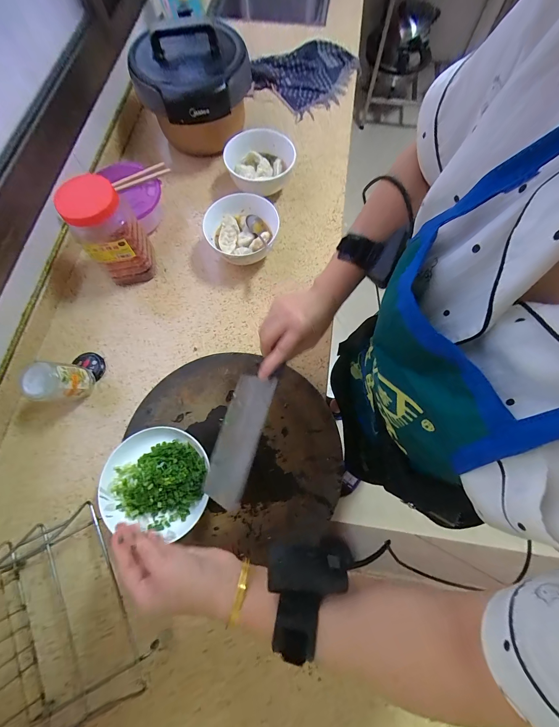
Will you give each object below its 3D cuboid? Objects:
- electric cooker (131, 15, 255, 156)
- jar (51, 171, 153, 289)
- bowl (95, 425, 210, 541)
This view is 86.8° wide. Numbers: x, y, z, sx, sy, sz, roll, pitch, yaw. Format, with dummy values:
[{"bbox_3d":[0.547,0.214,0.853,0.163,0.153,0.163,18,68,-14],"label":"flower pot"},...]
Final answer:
[{"bbox_3d":[-0.198,-0.659,0.718,0.255,0.199,0.249,-29,74,-9],"label":"electric cooker"},{"bbox_3d":[-0.326,-0.249,0.577,0.107,0.204,0.092,-32,74,-10],"label":"jar"},{"bbox_3d":[-0.192,0.177,0.461,0.162,0.043,0.148,0,72,1],"label":"bowl"}]

